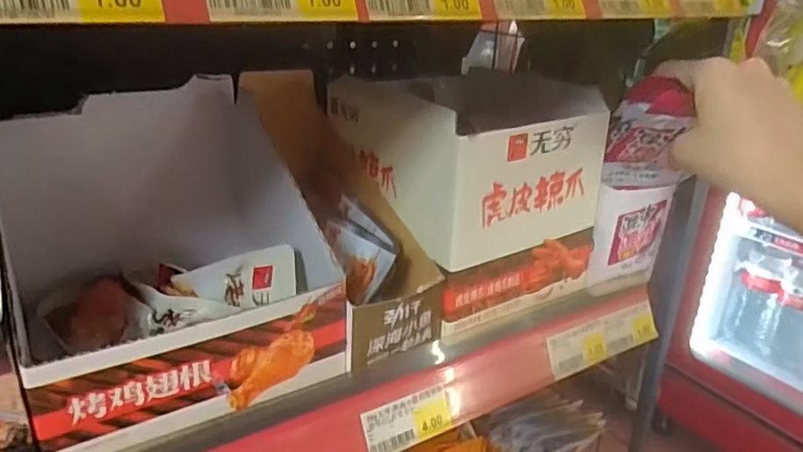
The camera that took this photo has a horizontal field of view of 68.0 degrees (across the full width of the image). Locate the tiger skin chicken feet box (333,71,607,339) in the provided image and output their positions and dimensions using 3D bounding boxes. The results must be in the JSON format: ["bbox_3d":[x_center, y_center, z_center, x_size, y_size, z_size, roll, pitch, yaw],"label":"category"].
[{"bbox_3d":[0.048,-0.033,0.460,0.140,0.146,0.152,-12,27,-32],"label":"tiger skin chicken feet box"}]

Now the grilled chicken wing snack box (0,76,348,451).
[{"bbox_3d":[-0.145,0.009,0.360,0.157,0.141,0.171,-13,27,-32],"label":"grilled chicken wing snack box"}]

